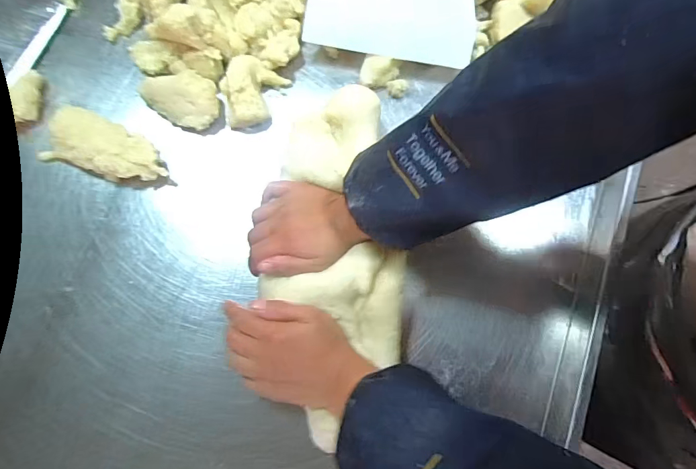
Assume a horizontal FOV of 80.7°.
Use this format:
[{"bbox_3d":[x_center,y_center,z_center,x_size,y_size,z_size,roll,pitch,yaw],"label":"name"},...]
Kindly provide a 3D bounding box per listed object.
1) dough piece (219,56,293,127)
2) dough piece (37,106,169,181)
[{"bbox_3d":[-0.114,-0.163,0.477,0.060,0.037,0.080,19,77,3],"label":"dough piece"},{"bbox_3d":[-0.270,-0.098,0.456,0.145,0.036,0.058,17,77,3],"label":"dough piece"}]

